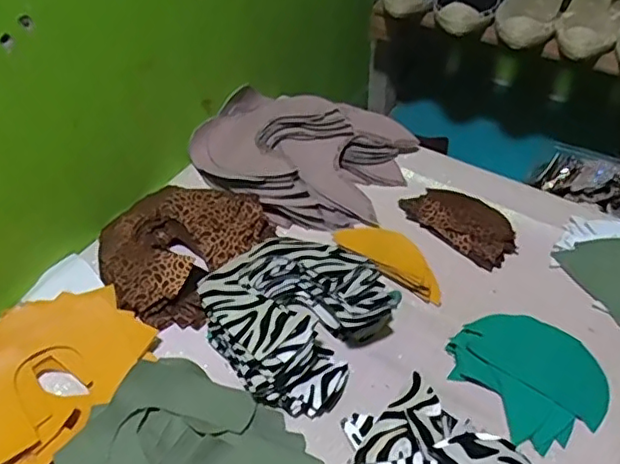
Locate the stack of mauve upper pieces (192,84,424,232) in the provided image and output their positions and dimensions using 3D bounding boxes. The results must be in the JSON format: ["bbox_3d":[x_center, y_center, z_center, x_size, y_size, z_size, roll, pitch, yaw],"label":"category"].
[{"bbox_3d":[-0.024,-0.111,0.782,0.270,0.059,0.189,19,48,19],"label":"stack of mauve upper pieces"}]

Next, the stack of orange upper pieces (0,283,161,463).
[{"bbox_3d":[-0.250,0.135,0.589,0.167,0.035,0.199,21,49,21],"label":"stack of orange upper pieces"}]

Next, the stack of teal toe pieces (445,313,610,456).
[{"bbox_3d":[0.215,0.133,0.587,0.121,0.020,0.138,-29,51,-25],"label":"stack of teal toe pieces"}]

